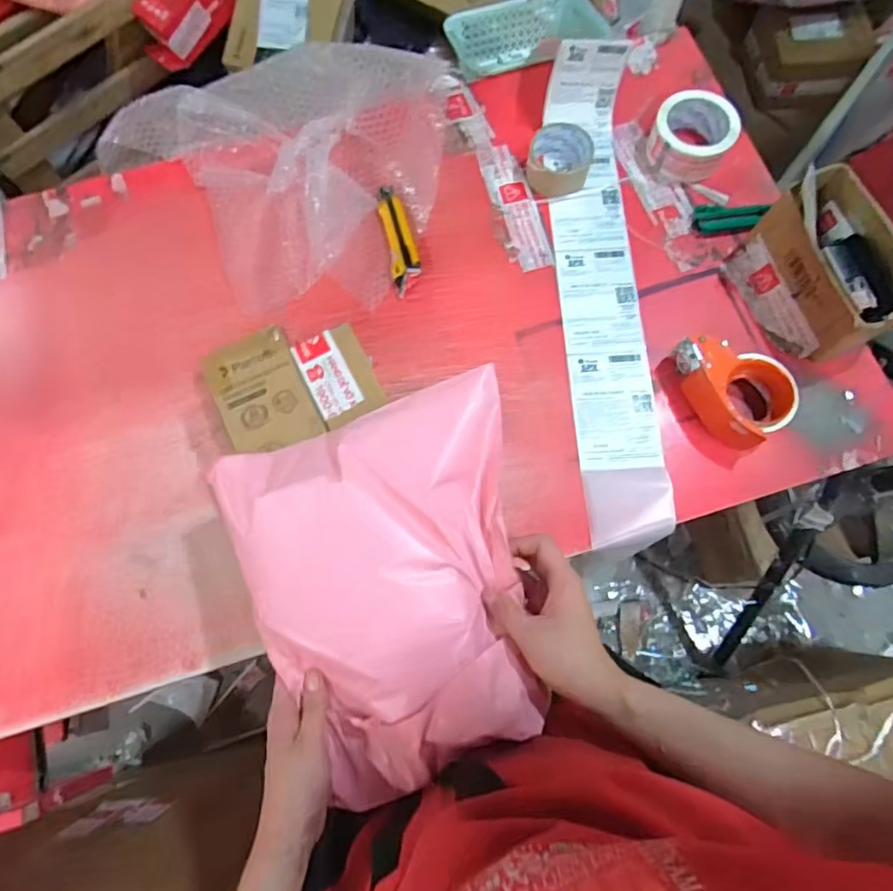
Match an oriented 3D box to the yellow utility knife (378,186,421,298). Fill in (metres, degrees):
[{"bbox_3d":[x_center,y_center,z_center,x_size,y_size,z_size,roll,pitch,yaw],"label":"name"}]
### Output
[{"bbox_3d":[-0.063,-0.278,0.750,0.038,0.012,0.164,-11,75,-3],"label":"yellow utility knife"}]

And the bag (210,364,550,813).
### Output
[{"bbox_3d":[-0.042,0.128,0.518,0.258,0.063,0.330,-17,75,-4],"label":"bag"}]

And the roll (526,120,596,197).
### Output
[{"bbox_3d":[0.154,-0.385,0.762,0.084,0.038,0.087,0,75,0],"label":"roll"}]

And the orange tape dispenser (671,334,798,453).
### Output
[{"bbox_3d":[0.340,-0.064,0.662,0.098,0.075,0.135,-12,75,-3],"label":"orange tape dispenser"}]

